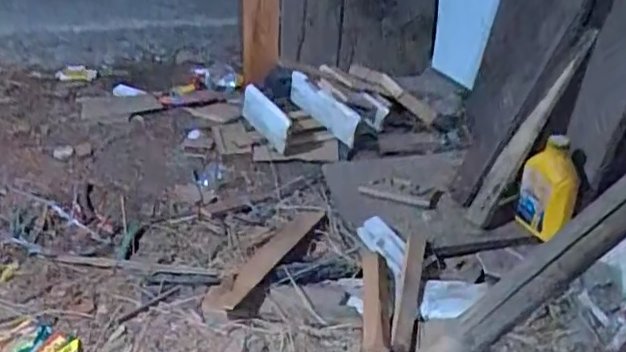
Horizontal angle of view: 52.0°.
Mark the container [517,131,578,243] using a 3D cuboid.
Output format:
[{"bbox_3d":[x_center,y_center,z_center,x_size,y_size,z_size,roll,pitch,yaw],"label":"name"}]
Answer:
[{"bbox_3d":[0.477,0.017,1.279,0.107,0.194,0.068,22,20,33],"label":"container"}]

